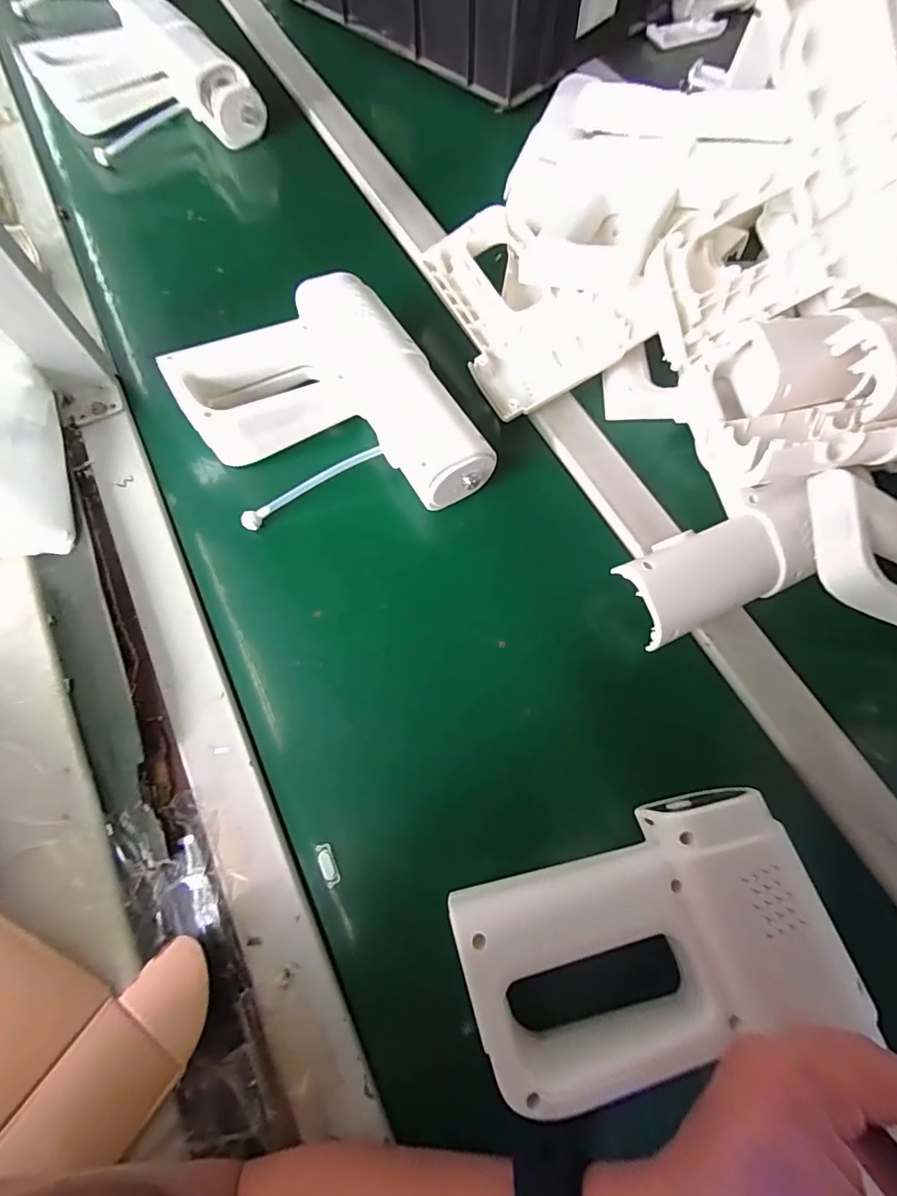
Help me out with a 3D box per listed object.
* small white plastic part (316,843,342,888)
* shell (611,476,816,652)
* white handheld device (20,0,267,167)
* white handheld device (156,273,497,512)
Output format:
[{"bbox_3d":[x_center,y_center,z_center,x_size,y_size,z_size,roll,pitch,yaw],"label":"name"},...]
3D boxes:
[{"bbox_3d":[-0.072,0.159,0.278,0.008,0.004,0.024,-24,71,-10],"label":"small white plastic part"},{"bbox_3d":[0.192,-0.025,0.332,0.148,0.040,0.072,-22,70,-9],"label":"shell"},{"bbox_3d":[-0.329,-0.557,0.506,0.170,0.065,0.177,-38,74,-14],"label":"white handheld device"},{"bbox_3d":[-0.087,-0.138,0.358,0.172,0.061,0.210,-35,73,-14],"label":"white handheld device"}]

